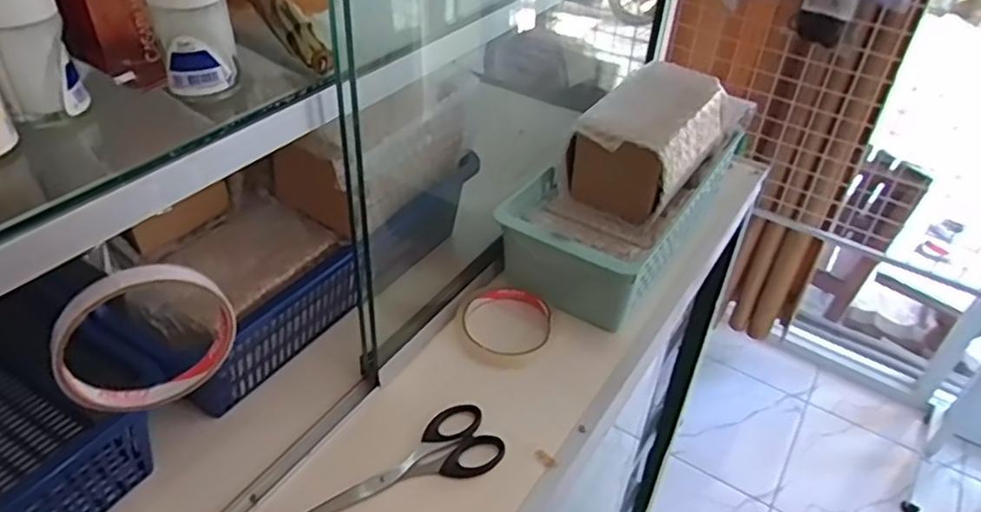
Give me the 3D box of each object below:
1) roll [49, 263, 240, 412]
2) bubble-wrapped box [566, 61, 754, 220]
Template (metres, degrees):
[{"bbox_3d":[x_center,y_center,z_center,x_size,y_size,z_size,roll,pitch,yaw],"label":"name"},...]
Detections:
[{"bbox_3d":[-0.171,0.041,0.337,0.083,0.081,0.017,-16,44,-24],"label":"roll"},{"bbox_3d":[0.164,-0.118,0.653,0.095,0.089,0.202,27,44,25],"label":"bubble-wrapped box"}]

